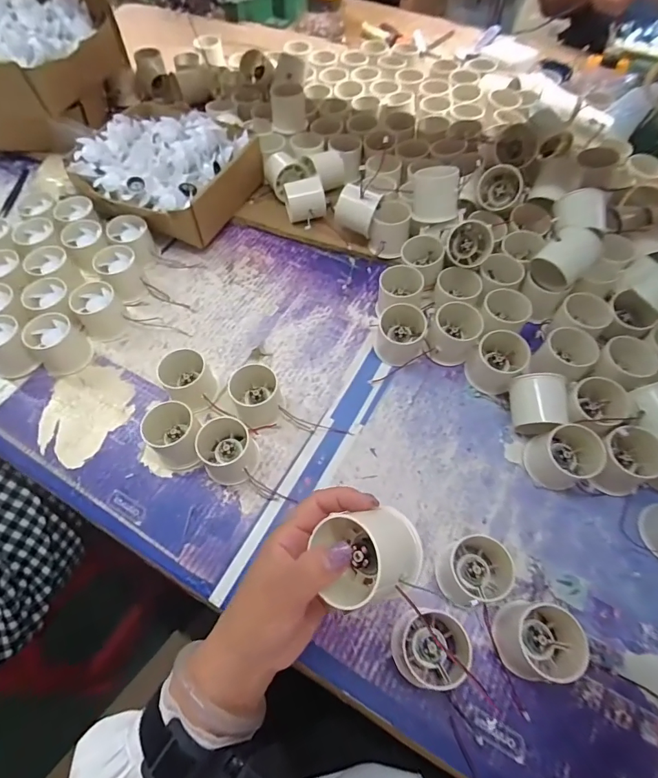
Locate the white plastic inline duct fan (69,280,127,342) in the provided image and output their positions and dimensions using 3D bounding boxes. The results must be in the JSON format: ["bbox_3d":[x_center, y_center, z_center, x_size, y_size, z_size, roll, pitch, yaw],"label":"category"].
[{"bbox_3d":[-0.285,-0.097,0.515,0.054,0.046,0.058,0,61,0],"label":"white plastic inline duct fan"}]

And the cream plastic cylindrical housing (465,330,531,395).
[{"bbox_3d":[0.185,-0.030,0.456,0.054,0.055,0.054,0,61,0],"label":"cream plastic cylindrical housing"}]

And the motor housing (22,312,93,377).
[{"bbox_3d":[-0.317,-0.052,0.487,0.053,0.051,0.055,37,67,20],"label":"motor housing"}]

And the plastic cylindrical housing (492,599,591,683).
[{"bbox_3d":[0.168,0.201,0.332,0.057,0.046,0.053,0,61,0],"label":"plastic cylindrical housing"}]

